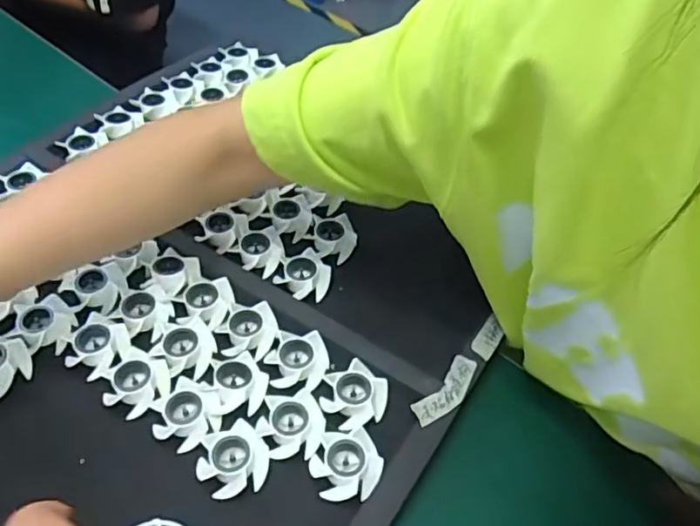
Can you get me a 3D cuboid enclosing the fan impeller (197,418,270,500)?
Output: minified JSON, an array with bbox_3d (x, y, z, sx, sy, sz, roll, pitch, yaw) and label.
[{"bbox_3d":[-0.069,0.116,0.350,0.038,0.018,0.041,-1,46,1],"label":"fan impeller"}]

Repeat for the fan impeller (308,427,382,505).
[{"bbox_3d":[-0.003,0.119,0.349,0.039,0.013,0.040,-19,48,-16],"label":"fan impeller"}]

